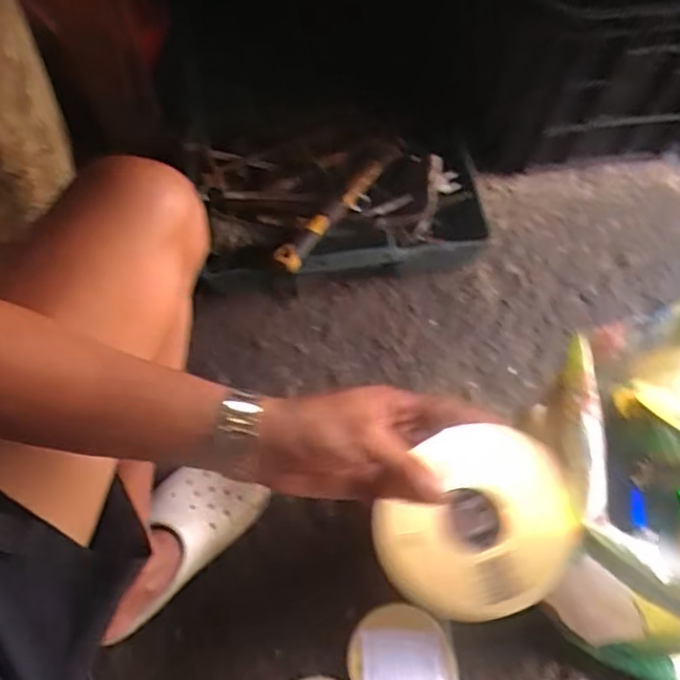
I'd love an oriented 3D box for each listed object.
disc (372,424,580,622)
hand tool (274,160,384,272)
[{"bbox_3d":[0.082,0.114,0.400,0.120,0.009,0.109,-16,63,2],"label":"disc"},{"bbox_3d":[-0.010,-0.180,0.912,0.033,0.036,0.230,33,67,15],"label":"hand tool"}]

